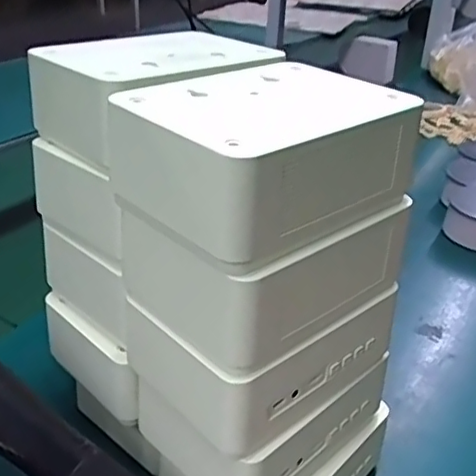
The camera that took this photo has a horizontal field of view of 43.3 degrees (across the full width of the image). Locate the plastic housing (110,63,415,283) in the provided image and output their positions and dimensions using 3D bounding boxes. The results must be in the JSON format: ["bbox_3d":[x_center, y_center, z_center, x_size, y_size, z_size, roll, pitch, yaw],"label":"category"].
[{"bbox_3d":[0.013,-0.044,0.311,0.105,0.062,0.138,25,36,35],"label":"plastic housing"}]

